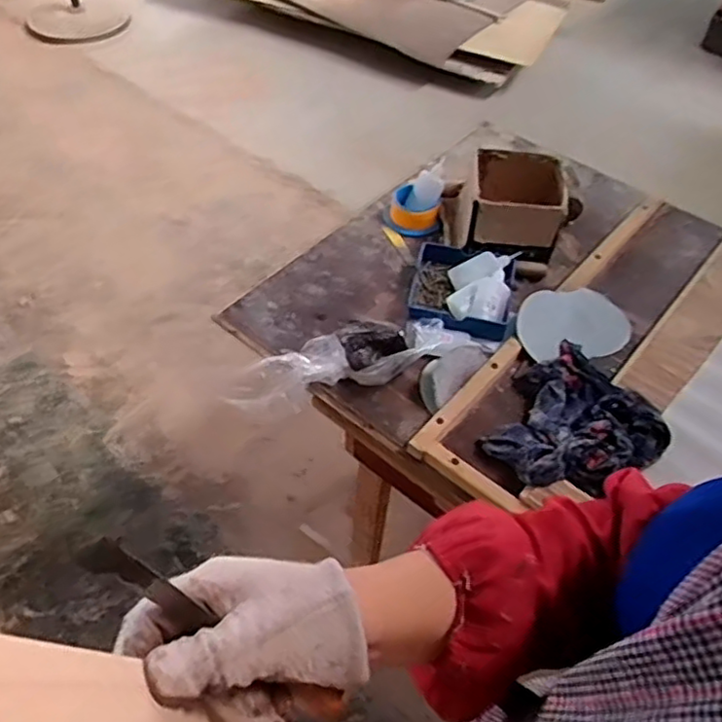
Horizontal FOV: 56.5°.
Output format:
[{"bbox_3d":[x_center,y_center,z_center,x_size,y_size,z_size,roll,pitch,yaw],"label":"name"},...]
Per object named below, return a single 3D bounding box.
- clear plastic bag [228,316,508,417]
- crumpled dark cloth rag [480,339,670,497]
[{"bbox_3d":[0.000,0.003,0.908,0.360,0.092,0.102,-16,52,2],"label":"clear plastic bag"},{"bbox_3d":[0.253,0.069,0.835,0.196,0.052,0.196,-20,54,-18],"label":"crumpled dark cloth rag"}]

